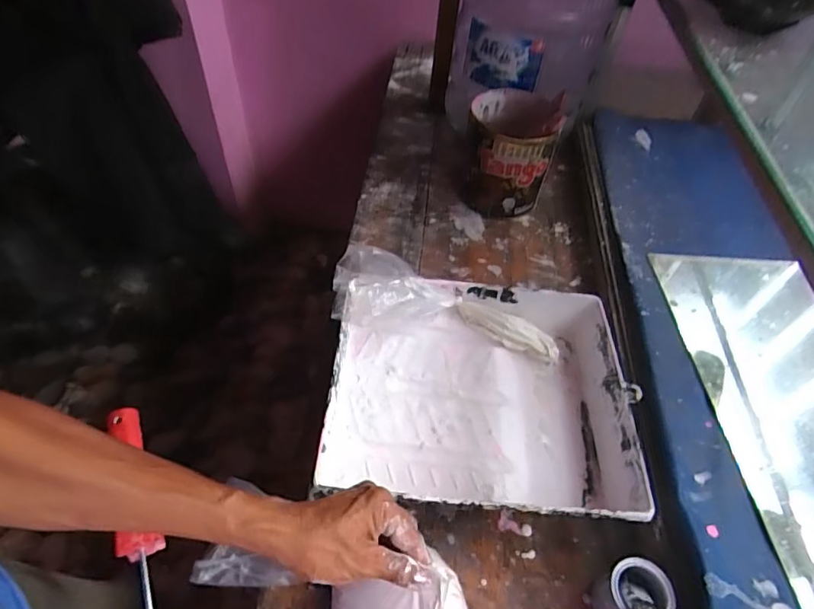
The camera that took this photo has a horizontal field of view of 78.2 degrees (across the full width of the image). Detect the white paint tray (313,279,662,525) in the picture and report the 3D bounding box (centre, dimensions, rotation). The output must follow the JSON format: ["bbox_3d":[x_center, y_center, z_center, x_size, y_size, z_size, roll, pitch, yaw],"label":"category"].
[{"bbox_3d":[0.086,0.105,0.608,0.346,0.081,0.296,4,50,-1],"label":"white paint tray"}]

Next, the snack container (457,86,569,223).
[{"bbox_3d":[0.173,-0.260,0.862,0.138,0.167,0.165,13,50,6],"label":"snack container"}]

